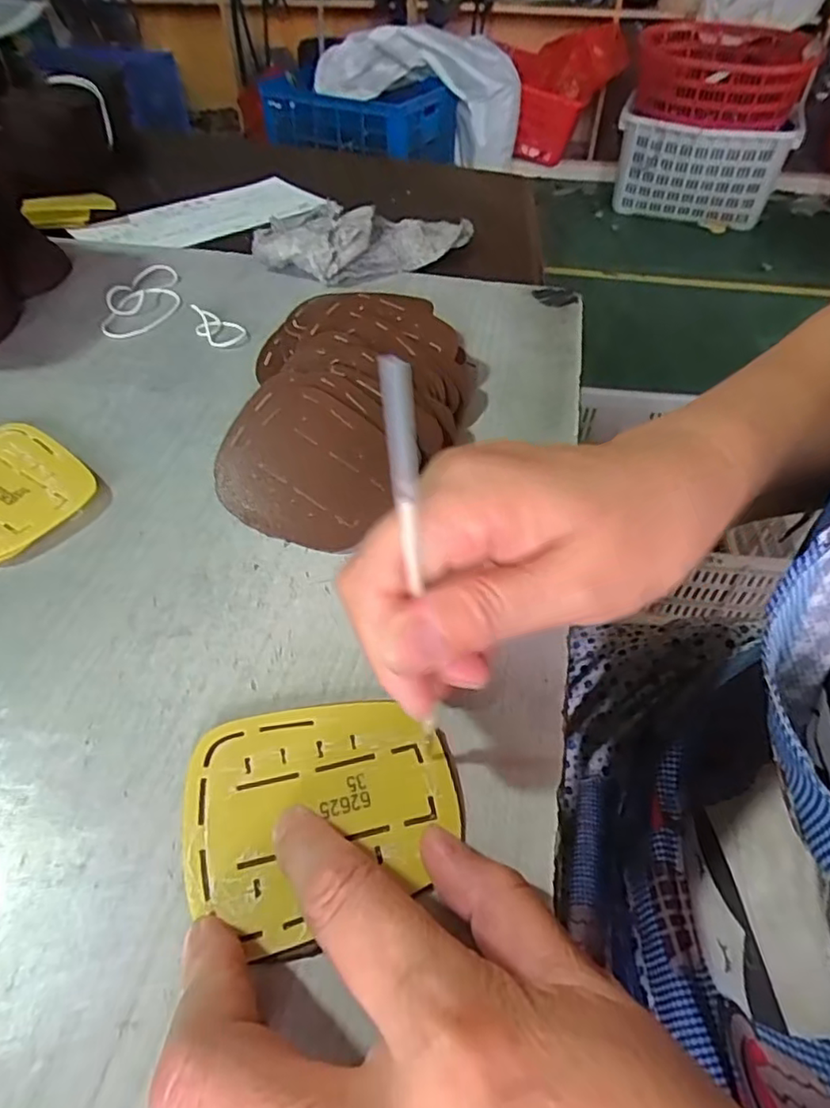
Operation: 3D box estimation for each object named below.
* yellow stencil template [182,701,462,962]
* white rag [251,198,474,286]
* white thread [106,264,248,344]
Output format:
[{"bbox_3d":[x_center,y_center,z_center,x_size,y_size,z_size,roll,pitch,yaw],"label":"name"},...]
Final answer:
[{"bbox_3d":[-0.029,0.080,0.194,0.083,0.004,0.069,-8,49,-9],"label":"yellow stencil template"},{"bbox_3d":[-0.031,-0.235,0.456,0.162,0.038,0.059,-25,54,-23],"label":"white rag"},{"bbox_3d":[-0.169,-0.159,0.400,0.069,0.011,0.116,-32,56,-27],"label":"white thread"}]

